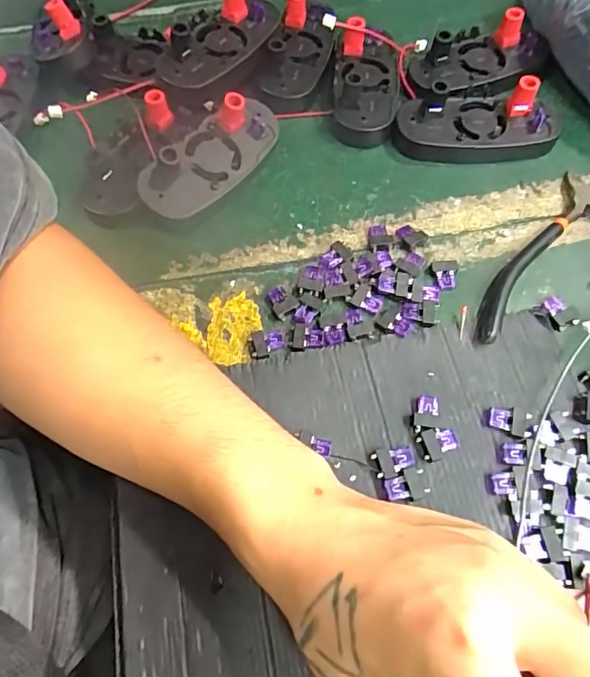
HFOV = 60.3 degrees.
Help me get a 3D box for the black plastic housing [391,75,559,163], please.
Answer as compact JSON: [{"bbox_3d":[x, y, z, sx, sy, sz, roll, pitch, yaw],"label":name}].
[{"bbox_3d":[0.129,-0.153,0.359,0.116,0.033,0.050,2,65,2],"label":"black plastic housing"}]

